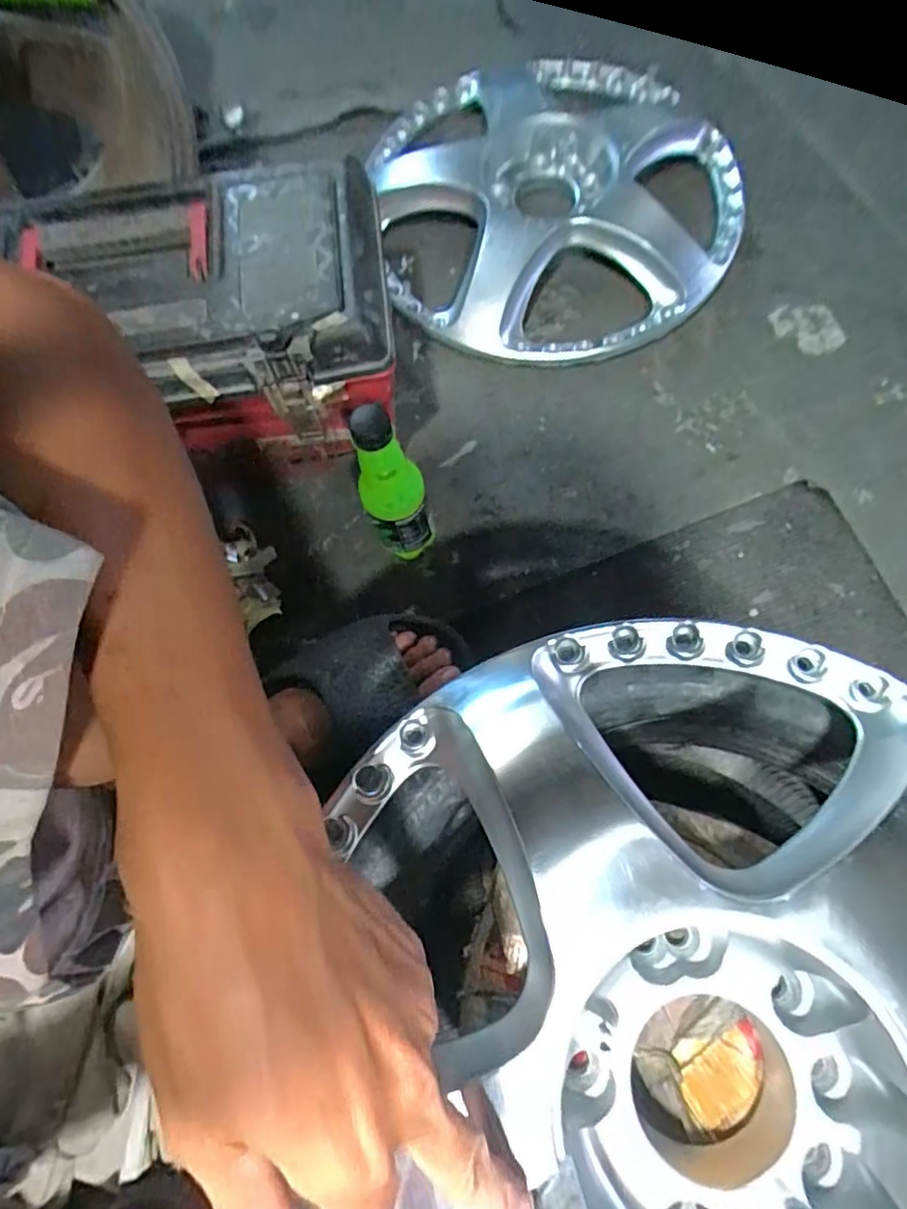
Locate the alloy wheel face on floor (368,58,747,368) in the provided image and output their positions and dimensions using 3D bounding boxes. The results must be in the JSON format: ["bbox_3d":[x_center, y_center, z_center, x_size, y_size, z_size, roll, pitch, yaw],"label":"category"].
[{"bbox_3d":[0.120,-0.464,0.705,0.397,0.079,0.406,-1,74,4],"label":"alloy wheel face on floor"}]

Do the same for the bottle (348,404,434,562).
[{"bbox_3d":[-0.052,-0.093,0.538,0.057,0.207,0.050,-17,74,-1],"label":"bottle"}]

